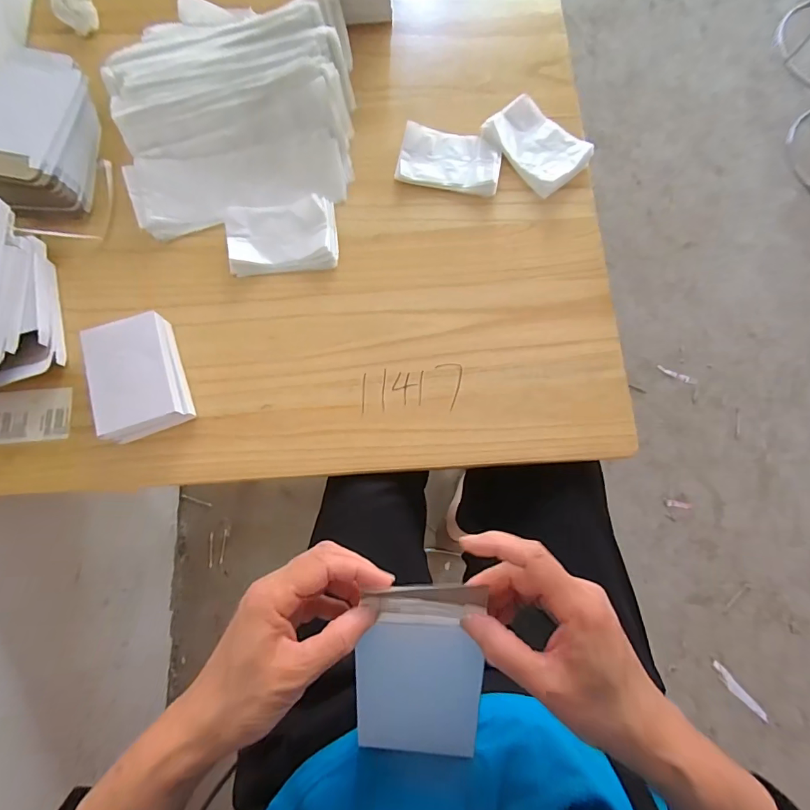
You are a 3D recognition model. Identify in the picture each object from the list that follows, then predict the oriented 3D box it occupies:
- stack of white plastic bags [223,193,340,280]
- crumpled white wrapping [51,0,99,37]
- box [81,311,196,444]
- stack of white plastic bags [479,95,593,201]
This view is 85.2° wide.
[{"bbox_3d":[-0.152,-0.211,0.543,0.131,0.017,0.090,-7,77,-1],"label":"stack of white plastic bags"},{"bbox_3d":[-0.460,-0.560,0.608,0.054,0.039,0.076,-18,78,-3],"label":"crumpled white wrapping"},{"bbox_3d":[-0.298,-0.031,0.492,0.090,0.041,0.130,-19,78,-4],"label":"box"},{"bbox_3d":[0.173,-0.342,0.576,0.093,0.013,0.129,-42,80,-8],"label":"stack of white plastic bags"}]

